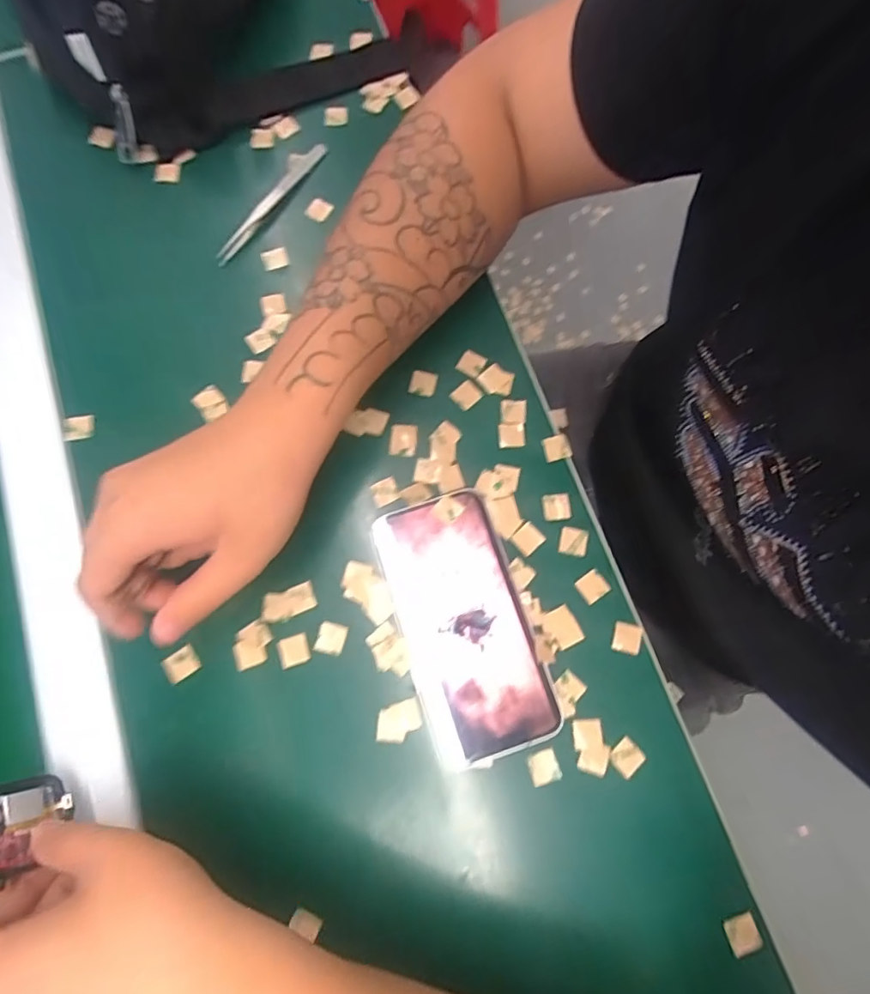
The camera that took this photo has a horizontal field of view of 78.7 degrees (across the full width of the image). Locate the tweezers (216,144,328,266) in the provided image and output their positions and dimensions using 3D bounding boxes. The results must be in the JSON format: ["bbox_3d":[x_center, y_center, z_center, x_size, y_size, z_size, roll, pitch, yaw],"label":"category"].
[{"bbox_3d":[-0.114,-0.210,0.374,0.015,0.012,0.115,33,80,7],"label":"tweezers"}]

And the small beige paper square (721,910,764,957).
[{"bbox_3d":[0.159,0.225,0.274,0.016,0.004,0.015,-19,63,-2],"label":"small beige paper square"}]

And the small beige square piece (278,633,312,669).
[{"bbox_3d":[-0.082,0.089,0.307,0.017,0.004,0.017,-18,78,-3],"label":"small beige square piece"}]

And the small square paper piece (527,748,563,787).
[{"bbox_3d":[0.060,0.149,0.293,0.016,0.005,0.016,-16,78,-3],"label":"small square paper piece"}]

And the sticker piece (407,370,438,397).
[{"bbox_3d":[-0.008,-0.074,0.346,0.017,0.004,0.016,14,85,3],"label":"sticker piece"}]

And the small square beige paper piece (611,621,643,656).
[{"bbox_3d":[0.112,0.082,0.308,0.016,0.004,0.017,15,78,4],"label":"small square beige paper piece"}]

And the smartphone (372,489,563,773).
[{"bbox_3d":[0.015,0.071,0.305,0.070,0.010,0.143,-17,77,-4],"label":"smartphone"}]

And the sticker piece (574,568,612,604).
[{"bbox_3d":[0.094,0.053,0.315,0.017,0.004,0.016,-34,81,-7],"label":"sticker piece"}]

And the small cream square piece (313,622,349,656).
[{"bbox_3d":[-0.060,0.082,0.307,0.016,0.004,0.017,15,78,4],"label":"small cream square piece"}]

